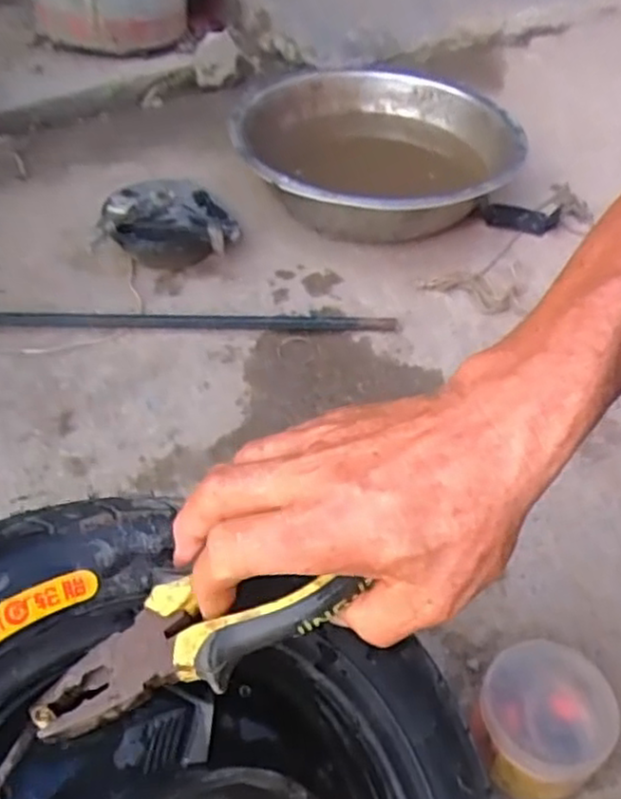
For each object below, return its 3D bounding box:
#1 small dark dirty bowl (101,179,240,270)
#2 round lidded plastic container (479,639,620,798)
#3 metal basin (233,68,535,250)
[{"bbox_3d":[-0.170,-0.221,0.868,0.149,0.068,0.134,-3,47,-5],"label":"small dark dirty bowl"},{"bbox_3d":[0.152,0.216,0.470,0.080,0.064,0.086,1,47,-1],"label":"round lidded plastic container"},{"bbox_3d":[0.092,-0.332,0.950,0.345,0.102,0.384,19,49,15],"label":"metal basin"}]

